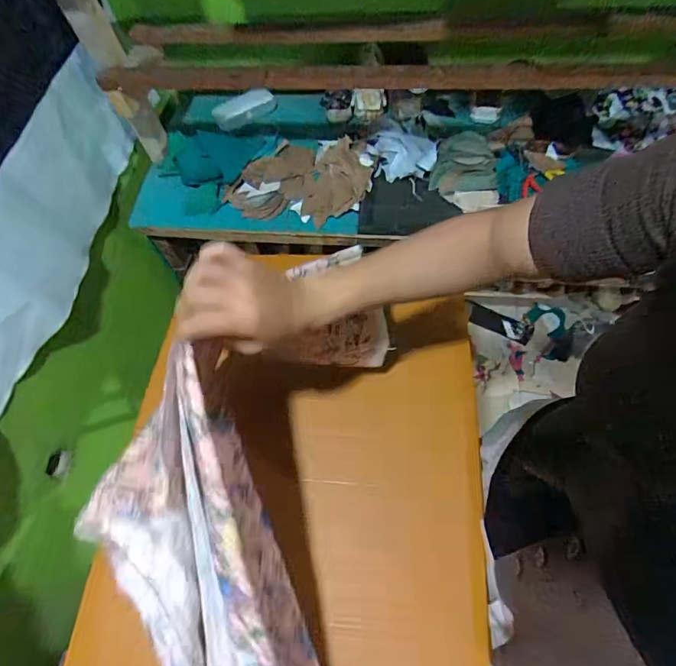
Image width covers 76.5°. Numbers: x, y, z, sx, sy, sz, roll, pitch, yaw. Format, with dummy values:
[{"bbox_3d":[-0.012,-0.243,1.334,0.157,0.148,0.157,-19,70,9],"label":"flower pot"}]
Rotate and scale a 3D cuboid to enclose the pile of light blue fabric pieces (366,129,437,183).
[{"bbox_3d":[0.134,-0.382,0.923,0.149,0.016,0.110,28,88,19],"label":"pile of light blue fabric pieces"}]

